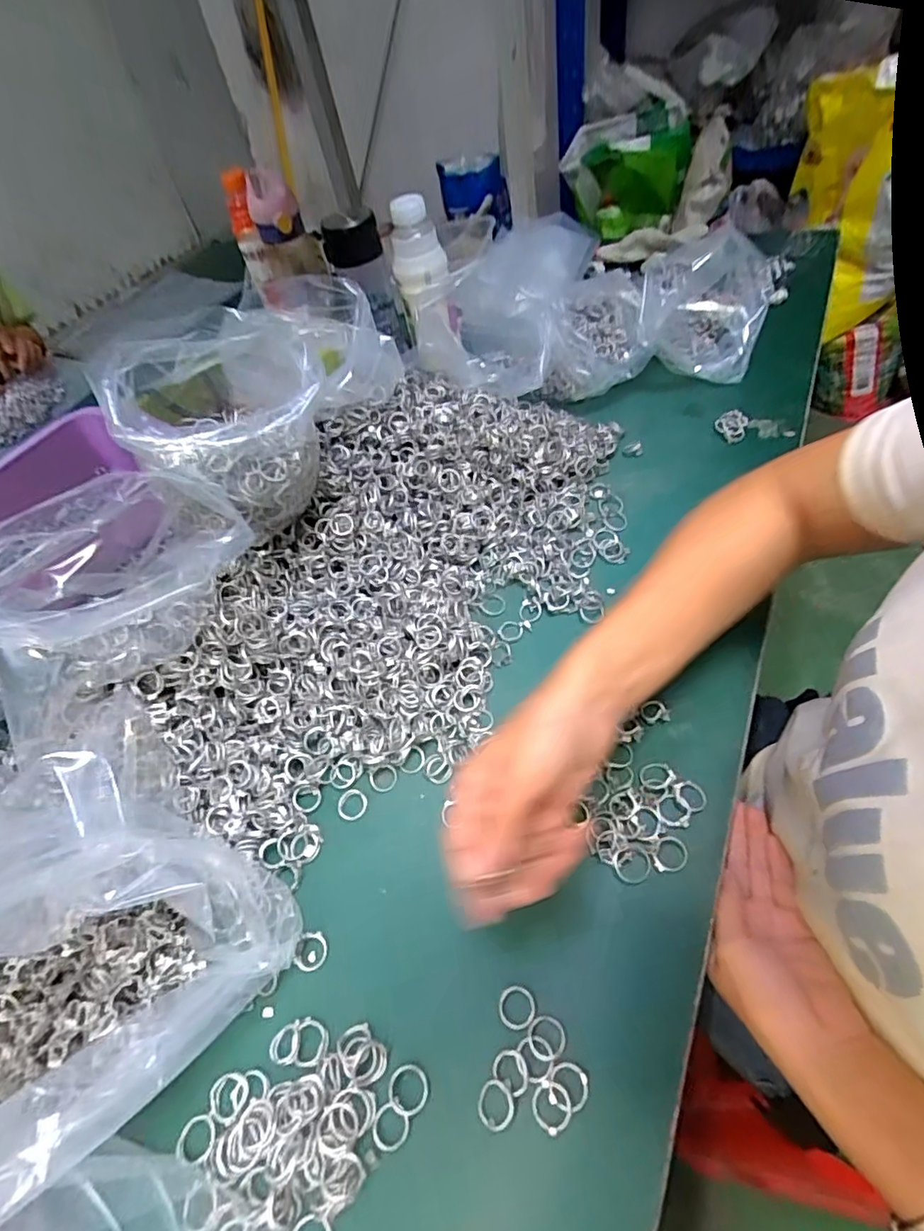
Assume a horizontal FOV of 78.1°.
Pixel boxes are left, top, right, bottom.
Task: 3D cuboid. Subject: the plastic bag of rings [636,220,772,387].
[{"bbox_3d":[0.280,-0.360,0.660,0.128,0.121,0.122,5,54,14],"label":"plastic bag of rings"}]

